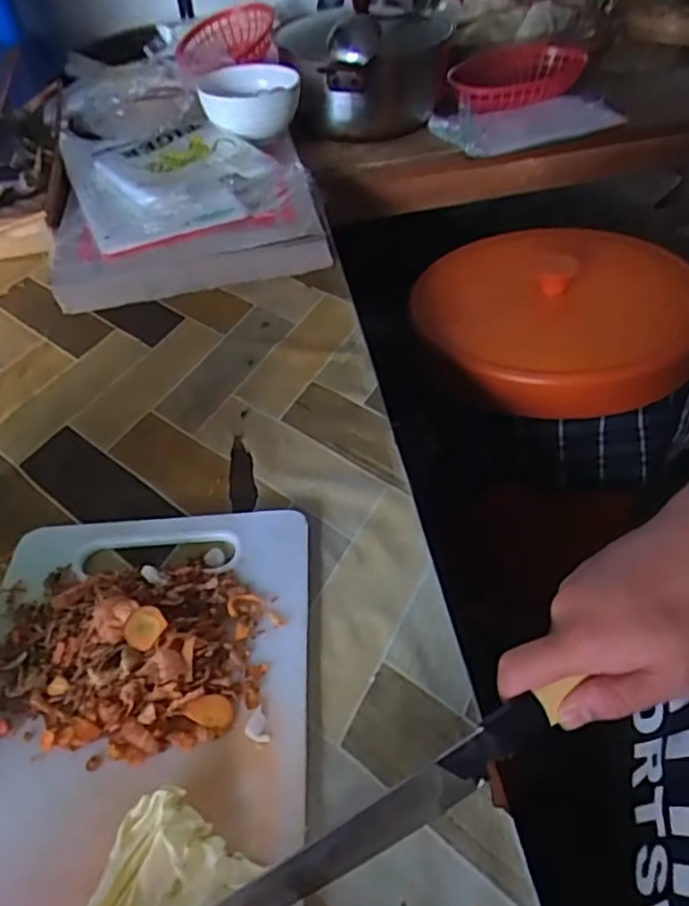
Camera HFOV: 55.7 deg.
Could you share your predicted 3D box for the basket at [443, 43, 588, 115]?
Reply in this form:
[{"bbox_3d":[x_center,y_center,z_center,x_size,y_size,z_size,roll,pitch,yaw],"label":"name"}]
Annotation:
[{"bbox_3d":[0.236,-0.542,0.945,0.136,0.044,0.221,31,56,30],"label":"basket"}]

